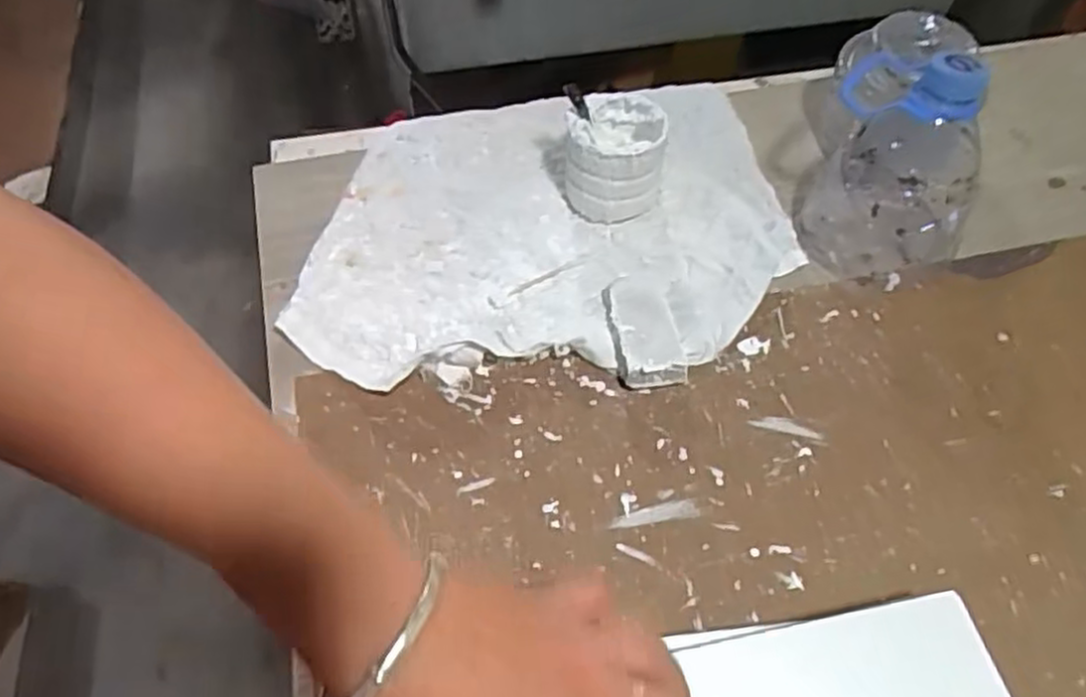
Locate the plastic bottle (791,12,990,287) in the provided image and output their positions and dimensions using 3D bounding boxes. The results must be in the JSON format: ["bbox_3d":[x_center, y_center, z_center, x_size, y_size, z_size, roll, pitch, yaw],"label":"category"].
[{"bbox_3d":[0.219,-0.123,0.461,0.110,0.131,0.112,25,59,14],"label":"plastic bottle"}]

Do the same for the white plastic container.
[{"bbox_3d":[0.046,-0.125,0.499,0.067,0.065,0.067,7,57,3],"label":"white plastic container"}]

